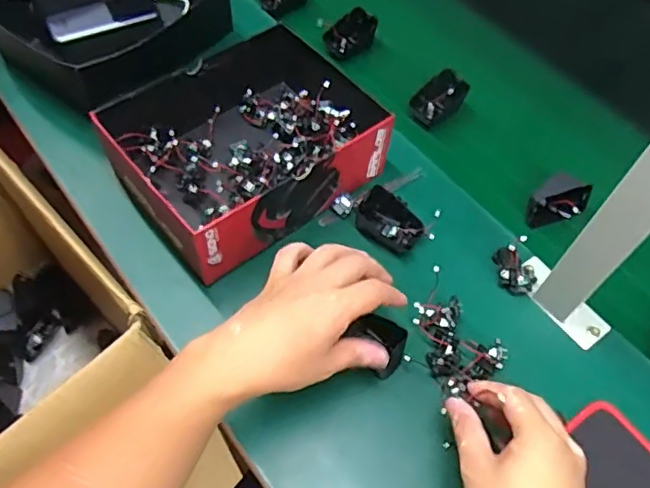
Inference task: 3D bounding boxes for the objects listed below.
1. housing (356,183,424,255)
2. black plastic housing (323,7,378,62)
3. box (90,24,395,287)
[{"bbox_3d":[0.069,-0.022,0.606,0.072,0.037,0.047,33,63,16],"label":"housing"},{"bbox_3d":[0.032,-0.277,0.760,0.070,0.038,0.044,-29,64,-18],"label":"black plastic housing"},{"bbox_3d":[-0.076,-0.109,0.618,0.262,0.083,0.193,-36,67,-21],"label":"box"}]

